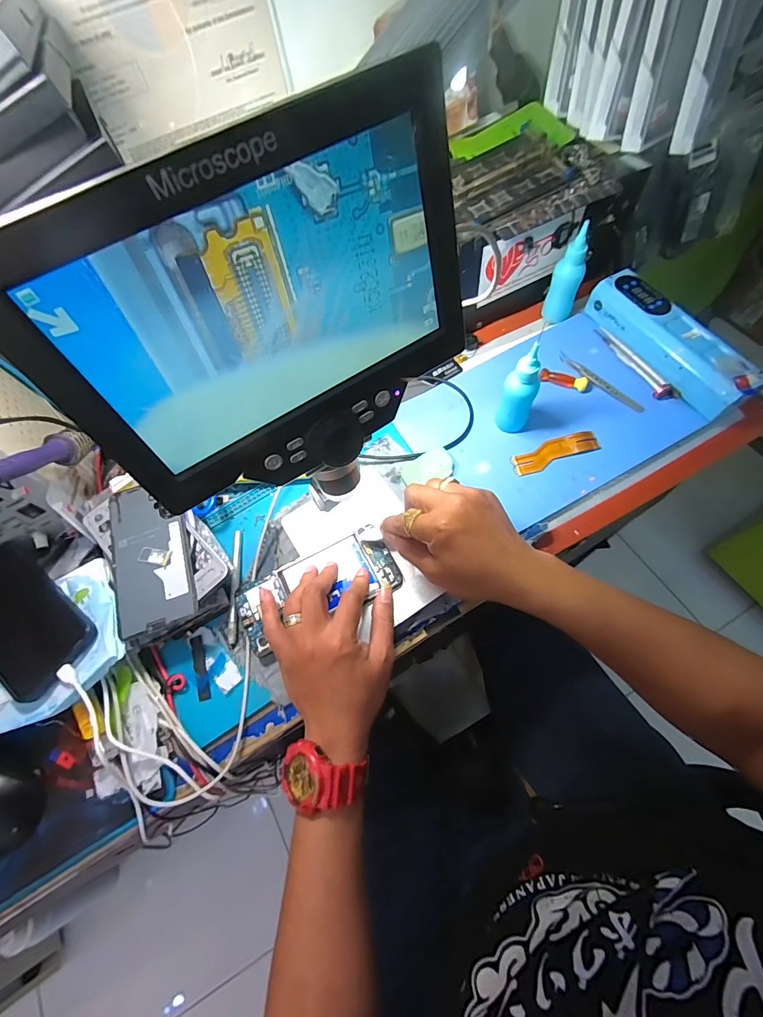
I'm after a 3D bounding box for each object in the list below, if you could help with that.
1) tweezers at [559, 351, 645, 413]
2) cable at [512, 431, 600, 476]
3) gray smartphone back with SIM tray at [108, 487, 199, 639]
[{"bbox_3d":[0.259,-0.150,0.484,0.014,0.012,0.115,-39,68,-12],"label":"tweezers"},{"bbox_3d":[0.194,-0.064,0.453,0.096,0.004,0.028,-20,65,-4],"label":"cable"},{"bbox_3d":[-0.229,0.044,0.403,0.074,0.007,0.150,-19,67,-3],"label":"gray smartphone back with SIM tray"}]

